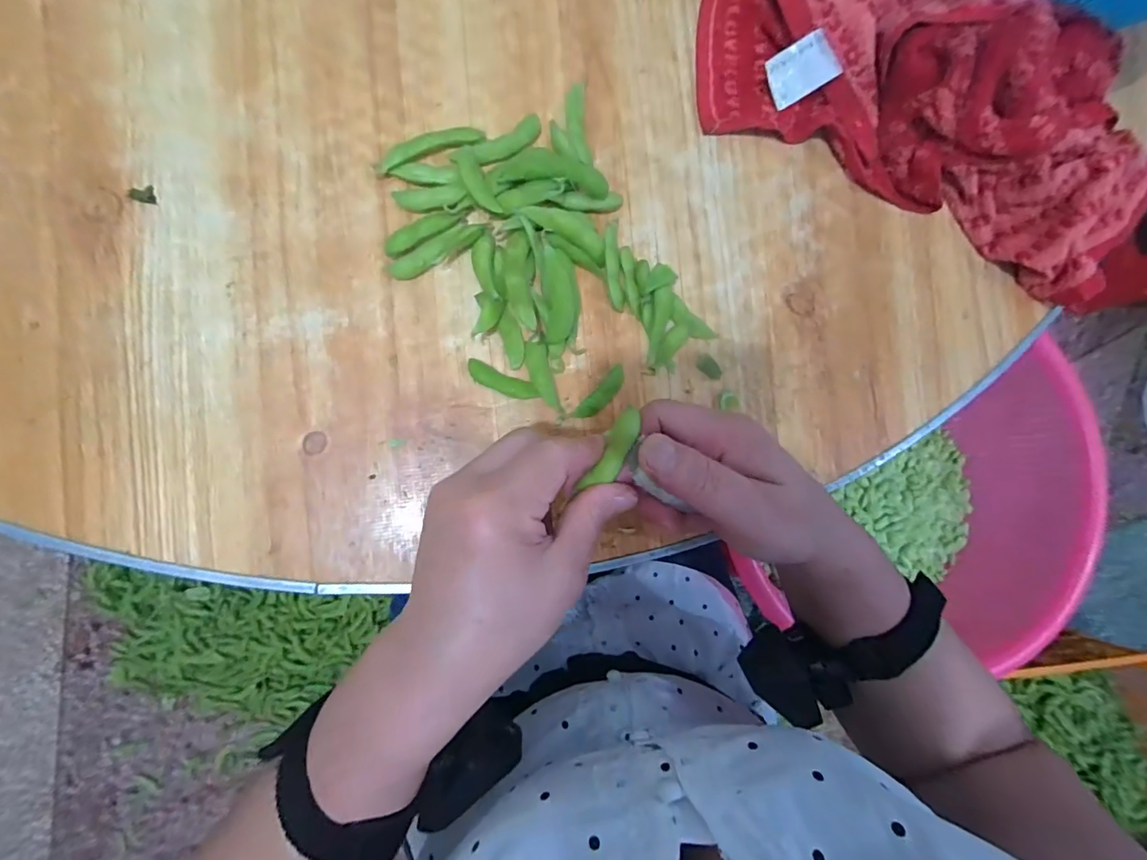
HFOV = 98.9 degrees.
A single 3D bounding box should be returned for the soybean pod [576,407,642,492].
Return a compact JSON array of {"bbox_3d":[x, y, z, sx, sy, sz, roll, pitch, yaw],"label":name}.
[{"bbox_3d":[0.018,0.010,0.223,0.013,0.004,0.043,27,93,-6],"label":"soybean pod"}]

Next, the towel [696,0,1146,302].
[{"bbox_3d":[0.237,-0.204,0.298,0.330,0.066,0.149,24,85,-6],"label":"towel"}]

